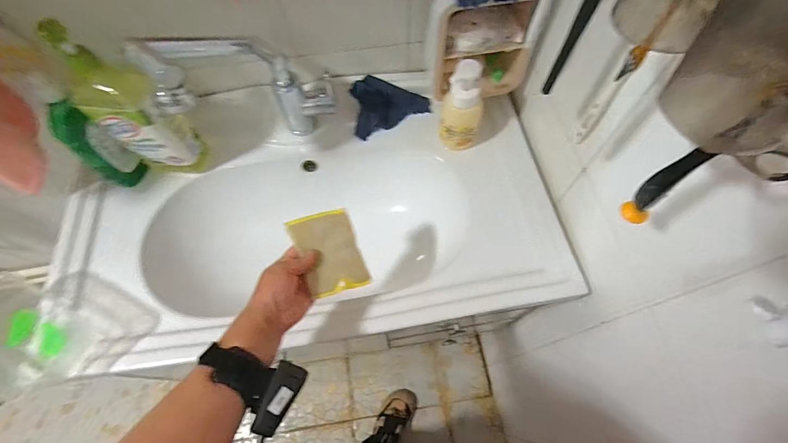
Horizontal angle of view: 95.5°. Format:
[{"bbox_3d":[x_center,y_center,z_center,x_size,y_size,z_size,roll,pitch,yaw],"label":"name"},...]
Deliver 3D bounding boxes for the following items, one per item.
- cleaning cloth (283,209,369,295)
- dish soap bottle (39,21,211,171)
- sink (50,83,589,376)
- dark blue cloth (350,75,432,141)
[{"bbox_3d":[-0.086,0.040,0.475,0.081,0.011,0.107,-16,82,-22],"label":"cleaning cloth"},{"bbox_3d":[-0.387,-0.162,0.541,0.079,0.271,0.102,40,70,18],"label":"dish soap bottle"},{"bbox_3d":[-0.139,-0.028,0.642,0.791,0.155,0.454,-9,64,-4],"label":"sink"},{"bbox_3d":[-0.014,-0.230,0.681,0.147,0.013,0.098,-24,107,-4],"label":"dark blue cloth"}]

